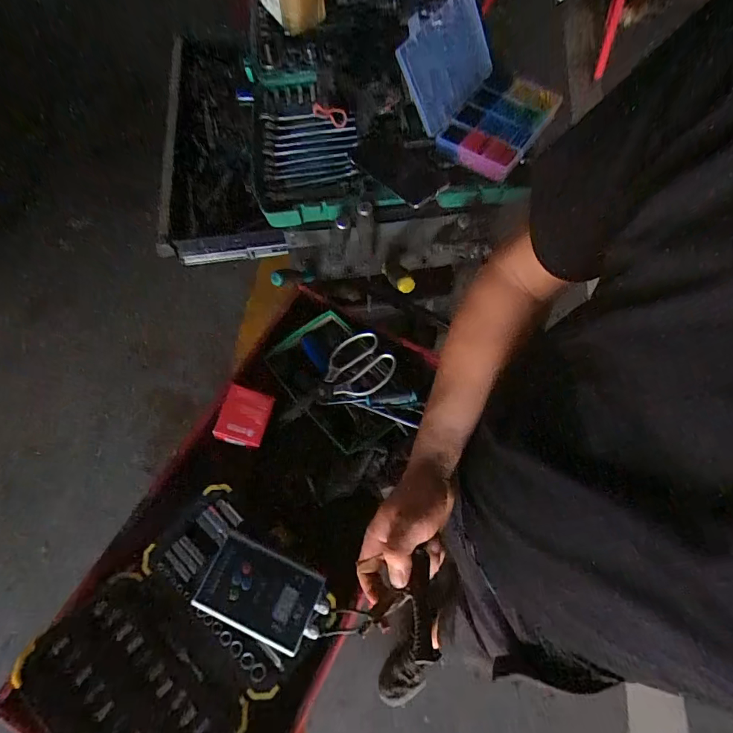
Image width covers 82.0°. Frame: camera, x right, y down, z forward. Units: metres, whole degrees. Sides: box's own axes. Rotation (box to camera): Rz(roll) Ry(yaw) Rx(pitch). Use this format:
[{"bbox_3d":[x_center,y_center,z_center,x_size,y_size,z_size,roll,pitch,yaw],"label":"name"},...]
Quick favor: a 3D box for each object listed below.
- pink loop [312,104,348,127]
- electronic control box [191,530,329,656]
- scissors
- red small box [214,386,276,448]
[{"bbox_3d":[-0.064,-0.432,0.722,0.062,0.030,0.020,17,69,8],"label":"pink loop"},{"bbox_3d":[-0.131,0.288,0.537,0.154,0.032,0.093,22,70,10],"label":"electronic control box"},{"bbox_3d":[-0.043,0.025,0.664,0.182,0.018,0.092,-38,79,-5],"label":"scissors"},{"bbox_3d":[-0.184,0.076,0.646,0.071,0.034,0.079,11,69,6],"label":"red small box"}]

